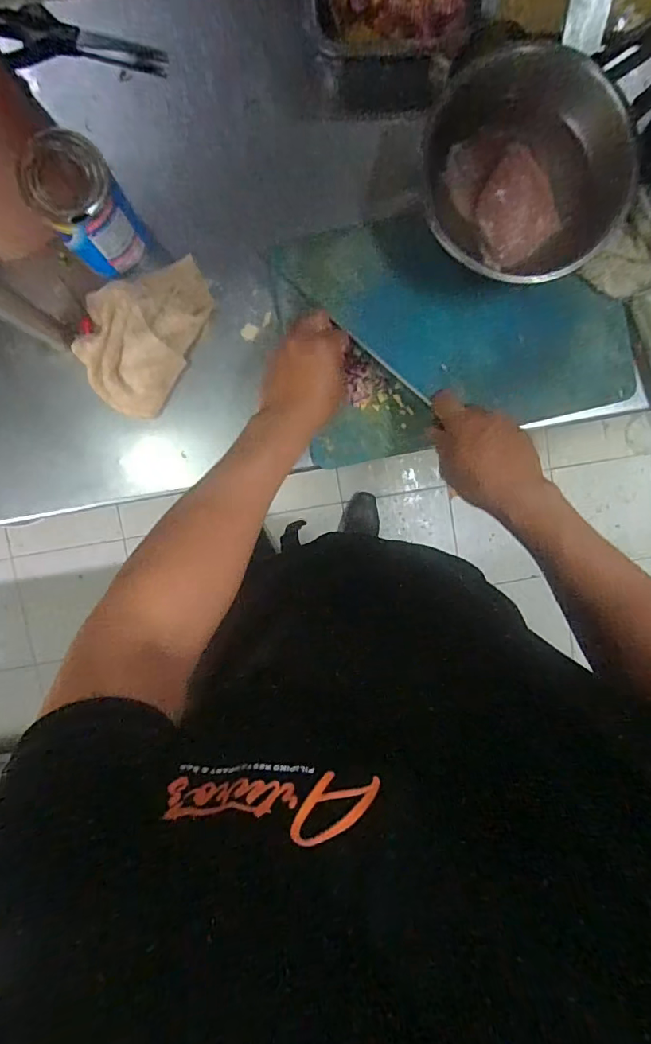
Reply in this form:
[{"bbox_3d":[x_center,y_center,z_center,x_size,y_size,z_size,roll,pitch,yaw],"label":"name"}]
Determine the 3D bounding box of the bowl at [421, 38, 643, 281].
[{"bbox_3d":[0.187,-0.330,0.477,0.195,0.074,0.165,32,92,-6],"label":"bowl"}]

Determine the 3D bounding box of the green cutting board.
[{"bbox_3d":[0.138,-0.212,0.535,0.351,0.024,0.240,-13,96,-3],"label":"green cutting board"}]

